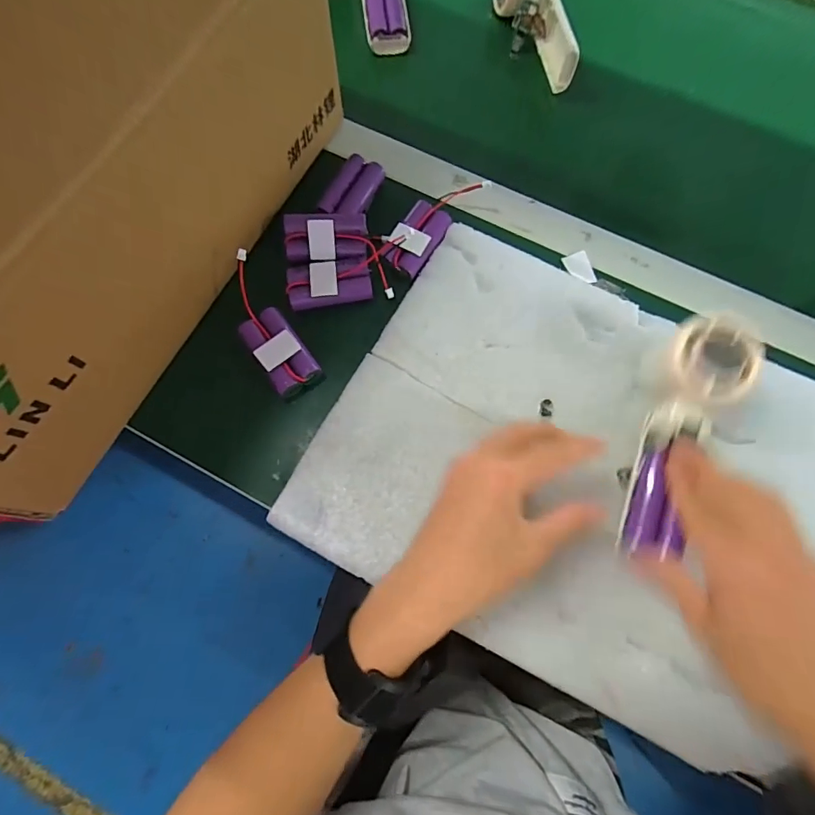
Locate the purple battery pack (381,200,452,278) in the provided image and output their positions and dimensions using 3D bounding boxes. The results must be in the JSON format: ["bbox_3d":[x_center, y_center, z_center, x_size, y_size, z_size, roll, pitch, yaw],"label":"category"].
[{"bbox_3d":[0.008,-0.142,0.376,0.035,0.014,0.067,31,74,9],"label":"purple battery pack"}]

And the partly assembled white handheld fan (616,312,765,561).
[{"bbox_3d":[0.180,0.019,0.298,0.049,0.029,0.164,22,89,6],"label":"partly assembled white handheld fan"}]

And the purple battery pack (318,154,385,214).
[{"bbox_3d":[-0.048,-0.187,0.392,0.033,0.016,0.066,22,73,6],"label":"purple battery pack"}]

